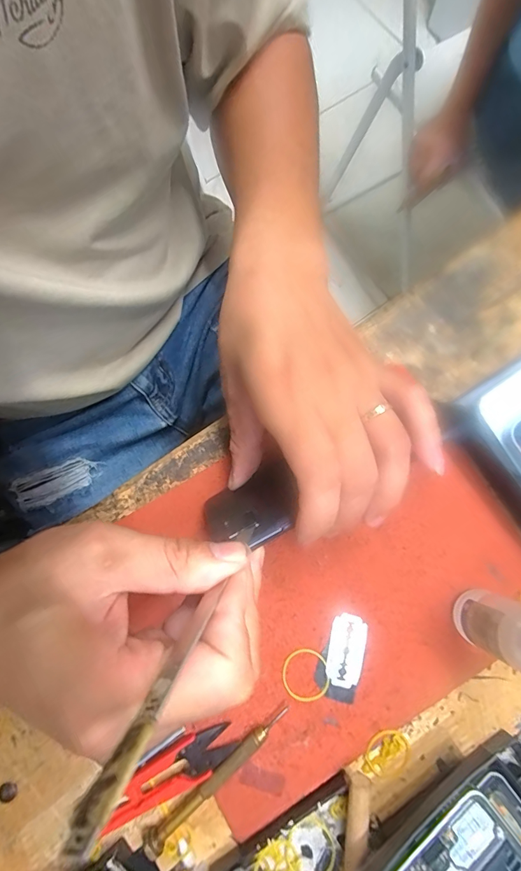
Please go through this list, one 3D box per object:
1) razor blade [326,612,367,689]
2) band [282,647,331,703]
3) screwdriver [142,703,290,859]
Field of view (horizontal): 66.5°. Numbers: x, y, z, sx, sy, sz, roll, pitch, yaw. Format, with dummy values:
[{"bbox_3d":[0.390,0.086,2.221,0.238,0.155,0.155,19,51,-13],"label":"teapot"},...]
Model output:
[{"bbox_3d":[0.054,0.135,0.250,0.022,0.004,0.042,12,79,2],"label":"razor blade"},{"bbox_3d":[0.028,0.150,0.248,0.029,0.004,0.030,0,79,-1],"label":"band"},{"bbox_3d":[-0.026,0.201,0.234,0.104,0.009,0.011,-44,82,-9],"label":"screwdriver"}]

